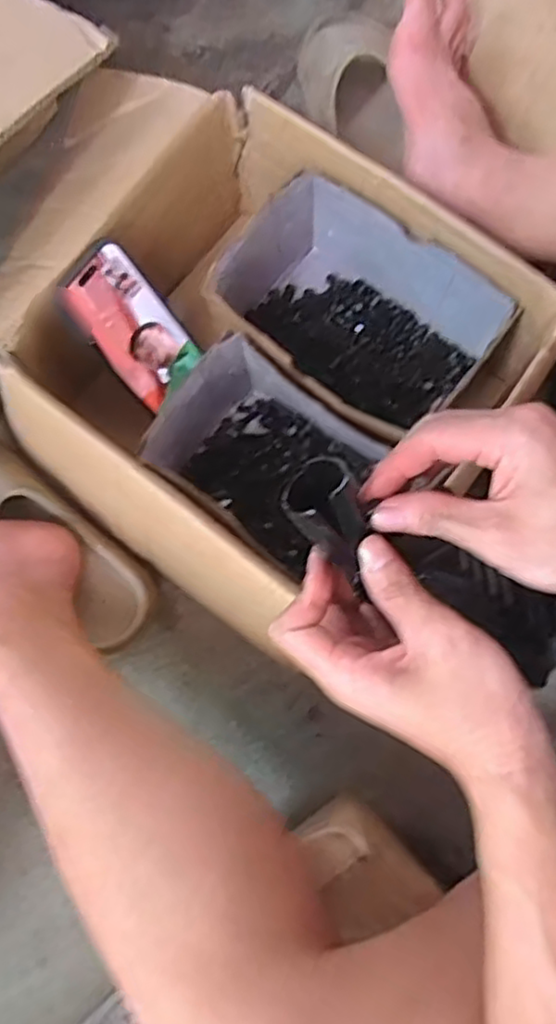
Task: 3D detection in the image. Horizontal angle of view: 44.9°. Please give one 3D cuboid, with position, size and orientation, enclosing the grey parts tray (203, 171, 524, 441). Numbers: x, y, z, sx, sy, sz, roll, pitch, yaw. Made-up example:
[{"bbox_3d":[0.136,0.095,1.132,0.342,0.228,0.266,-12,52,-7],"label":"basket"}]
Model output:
[{"bbox_3d":[0.058,-0.150,0.557,0.204,0.102,0.151,37,79,9],"label":"grey parts tray"}]

